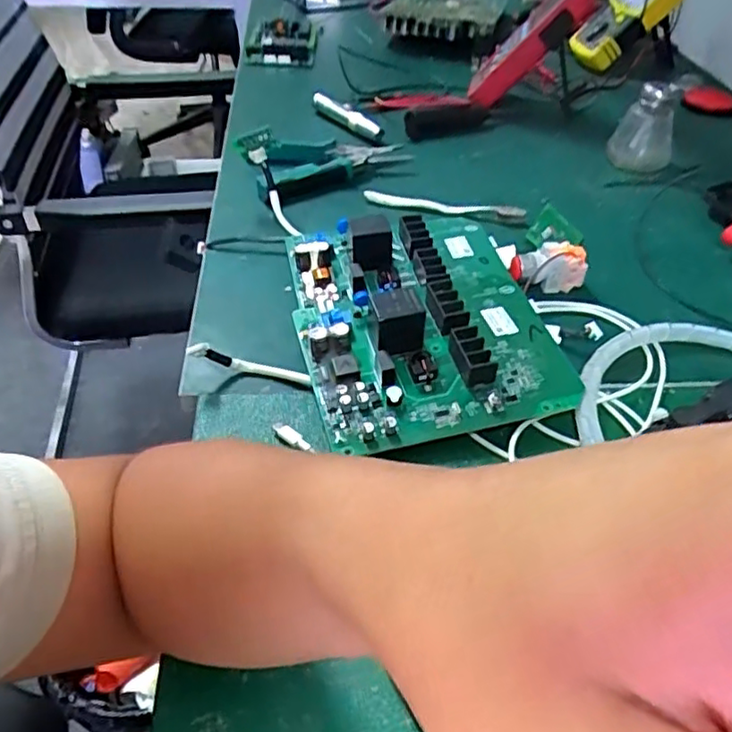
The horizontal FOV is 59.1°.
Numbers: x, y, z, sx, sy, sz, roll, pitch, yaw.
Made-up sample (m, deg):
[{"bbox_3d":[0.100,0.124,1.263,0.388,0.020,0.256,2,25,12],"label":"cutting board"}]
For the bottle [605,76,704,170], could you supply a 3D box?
[{"bbox_3d":[0.348,-0.299,0.794,0.080,0.096,0.068,17,44,14],"label":"bottle"}]

